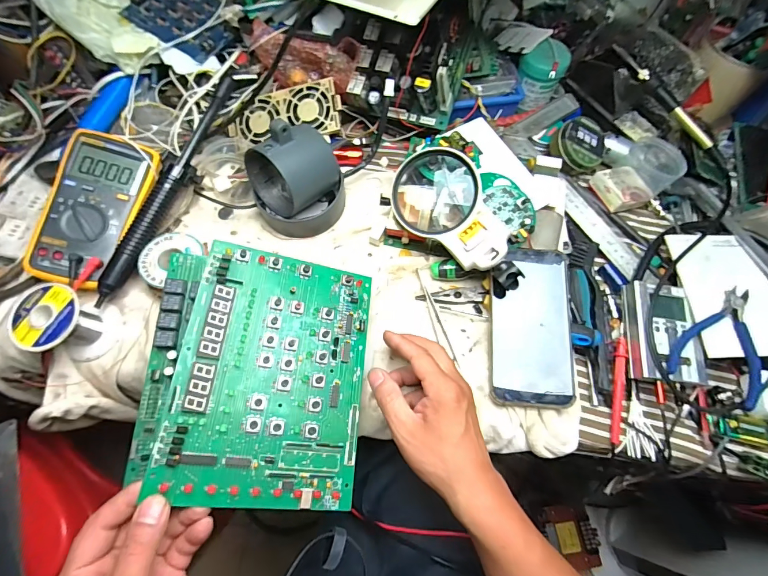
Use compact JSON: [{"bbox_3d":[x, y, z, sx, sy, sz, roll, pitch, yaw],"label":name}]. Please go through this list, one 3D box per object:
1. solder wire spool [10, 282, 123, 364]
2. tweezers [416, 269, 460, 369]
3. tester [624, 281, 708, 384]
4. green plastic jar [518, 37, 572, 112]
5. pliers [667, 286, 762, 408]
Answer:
[{"bbox_3d":[-0.319,0.039,0.390,0.057,0.069,0.060,0,68,-1],"label":"solder wire spool"},{"bbox_3d":[0.057,0.030,0.429,0.013,0.008,0.114,-15,69,-7],"label":"tweezers"},{"bbox_3d":[0.295,0.049,0.410,0.067,0.034,0.101,8,68,2],"label":"tester"},{"bbox_3d":[0.217,-0.289,0.529,0.062,0.069,0.056,-18,69,-8],"label":"green plastic jar"},{"bbox_3d":[0.344,0.052,0.388,0.081,0.024,0.111,29,70,10],"label":"pliers"}]

